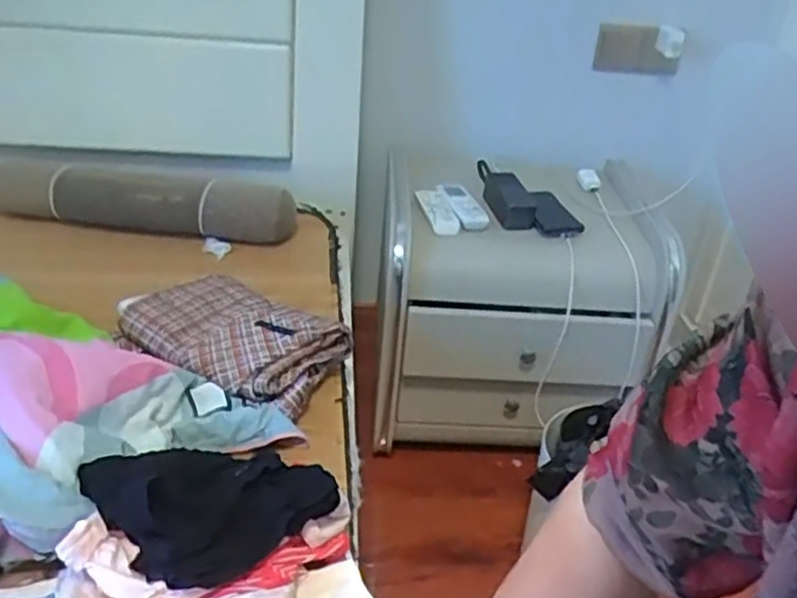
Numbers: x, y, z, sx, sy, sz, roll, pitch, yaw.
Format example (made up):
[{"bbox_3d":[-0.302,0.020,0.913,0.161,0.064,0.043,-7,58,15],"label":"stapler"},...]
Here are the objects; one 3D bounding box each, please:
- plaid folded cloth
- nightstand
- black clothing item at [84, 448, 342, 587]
[{"bbox_3d":[-0.200,0.046,0.899,0.251,0.067,0.196,17,33,19],"label":"plaid folded cloth"},{"bbox_3d":[0.213,0.007,1.372,0.483,0.410,0.400,4,31,-2],"label":"nightstand"},{"bbox_3d":[-0.166,0.172,0.645,0.185,0.082,0.155,-19,39,-34],"label":"black clothing item"}]

